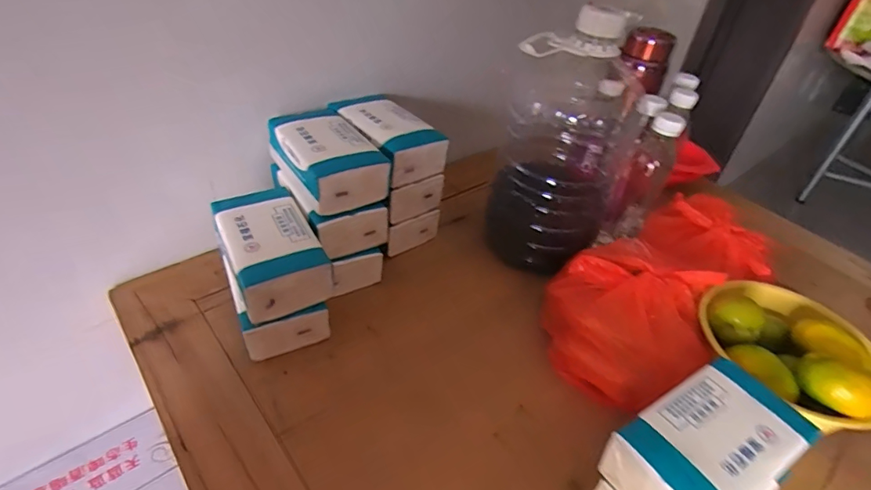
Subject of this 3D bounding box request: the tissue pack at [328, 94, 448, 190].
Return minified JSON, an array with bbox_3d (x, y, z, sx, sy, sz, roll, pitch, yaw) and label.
[{"bbox_3d":[-0.067,-0.149,0.637,0.095,0.059,0.168,-25,50,-32],"label":"tissue pack"}]

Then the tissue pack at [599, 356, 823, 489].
[{"bbox_3d":[0.223,0.168,0.386,0.155,0.053,0.090,-19,47,-27],"label":"tissue pack"}]

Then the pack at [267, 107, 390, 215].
[{"bbox_3d":[-0.136,-0.110,0.577,0.096,0.058,0.158,-20,47,-27],"label":"pack"}]

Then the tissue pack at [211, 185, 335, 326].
[{"bbox_3d":[-0.186,0.004,0.530,0.090,0.056,0.154,-17,46,-25],"label":"tissue pack"}]

